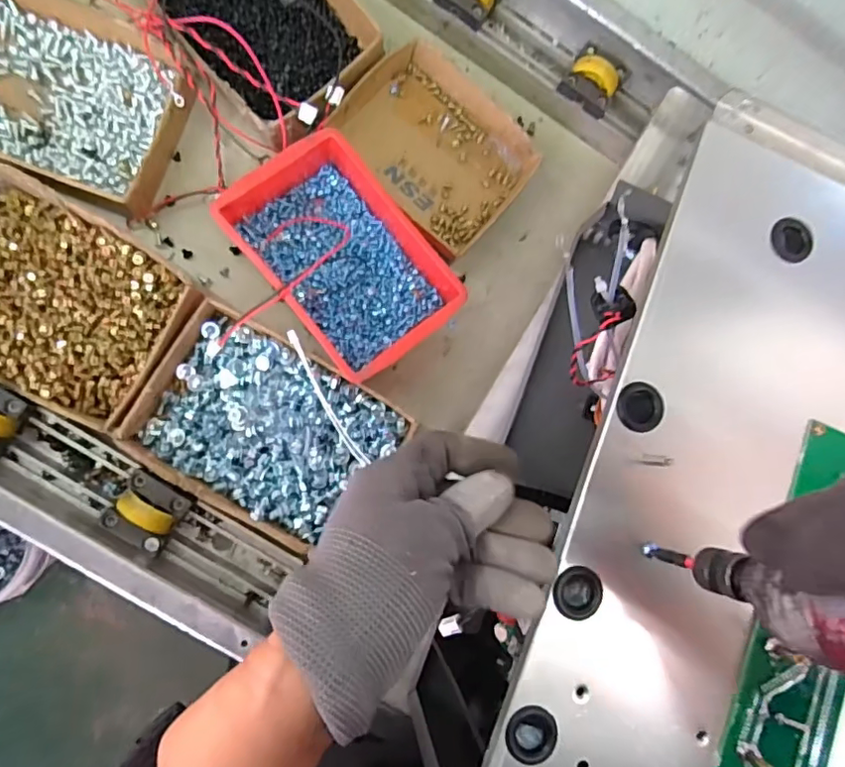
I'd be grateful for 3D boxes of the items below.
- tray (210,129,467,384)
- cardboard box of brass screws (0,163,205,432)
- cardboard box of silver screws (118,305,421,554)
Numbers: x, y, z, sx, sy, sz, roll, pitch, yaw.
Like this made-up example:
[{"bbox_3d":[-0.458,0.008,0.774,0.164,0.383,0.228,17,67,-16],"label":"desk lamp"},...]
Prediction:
[{"bbox_3d":[-0.071,-0.112,0.502,0.133,0.067,0.198,-39,93,-8],"label":"tray"},{"bbox_3d":[-0.315,-0.073,0.463,0.222,0.049,0.152,31,82,-6],"label":"cardboard box of brass screws"},{"bbox_3d":[-0.132,0.040,0.486,0.207,0.061,0.145,30,83,-5],"label":"cardboard box of silver screws"}]

